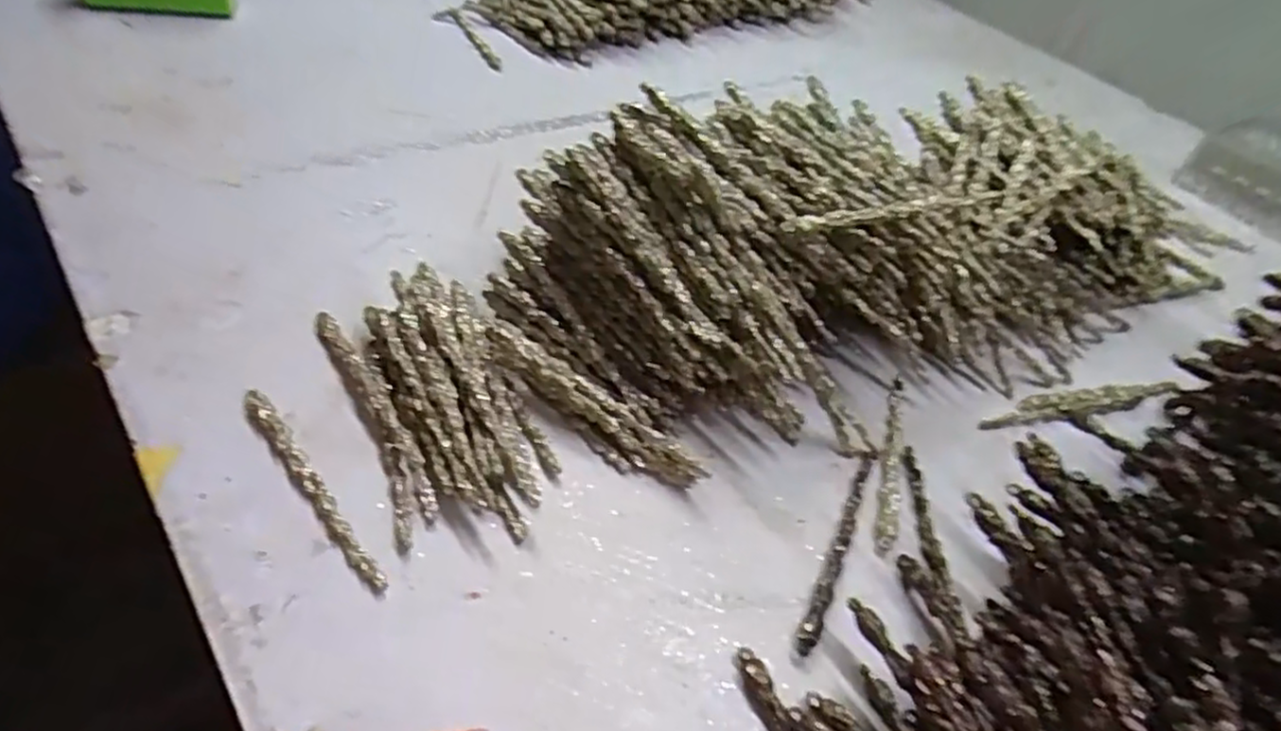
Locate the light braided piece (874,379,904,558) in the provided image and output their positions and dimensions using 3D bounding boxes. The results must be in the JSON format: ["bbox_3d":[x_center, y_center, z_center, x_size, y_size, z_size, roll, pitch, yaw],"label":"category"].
[{"bbox_3d":[0.165,0.061,0.486,0.014,0.008,0.151,18,45,7],"label":"light braided piece"}]

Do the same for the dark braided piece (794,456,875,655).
[{"bbox_3d":[0.117,0.103,0.431,0.010,0.004,0.148,25,46,13],"label":"dark braided piece"}]

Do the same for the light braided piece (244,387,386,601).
[{"bbox_3d":[-0.180,0.064,0.406,0.014,0.016,0.155,-29,57,-33],"label":"light braided piece"}]

